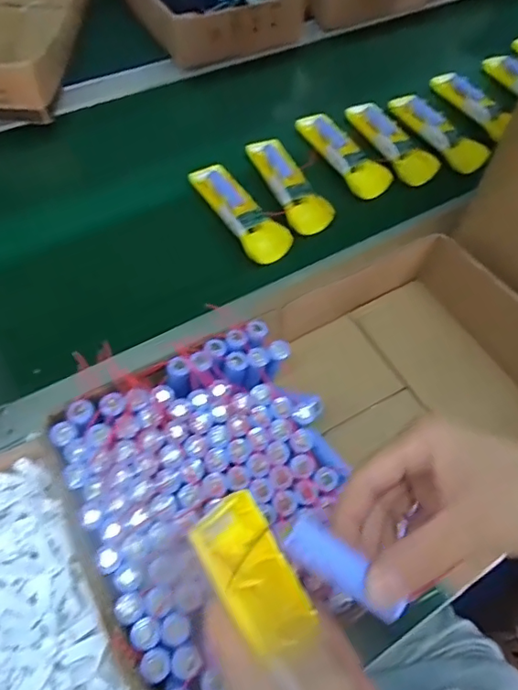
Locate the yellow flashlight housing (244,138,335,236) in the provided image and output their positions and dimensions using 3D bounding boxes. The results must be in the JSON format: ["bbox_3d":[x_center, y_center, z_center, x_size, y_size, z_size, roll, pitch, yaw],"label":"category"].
[{"bbox_3d":[0.035,-0.208,0.653,0.048,0.023,0.175,-19,61,-14],"label":"yellow flashlight housing"}]

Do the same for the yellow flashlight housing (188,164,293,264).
[{"bbox_3d":[-0.021,-0.159,0.619,0.053,0.024,0.169,-26,63,-18],"label":"yellow flashlight housing"}]

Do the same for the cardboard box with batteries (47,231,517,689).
[{"bbox_3d":[0.067,0.083,0.471,0.428,0.131,0.265,-26,63,-17],"label":"cardboard box with batteries"}]

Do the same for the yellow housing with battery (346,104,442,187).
[{"bbox_3d":[0.180,-0.283,0.707,0.053,0.034,0.163,-27,63,-18],"label":"yellow housing with battery"}]

